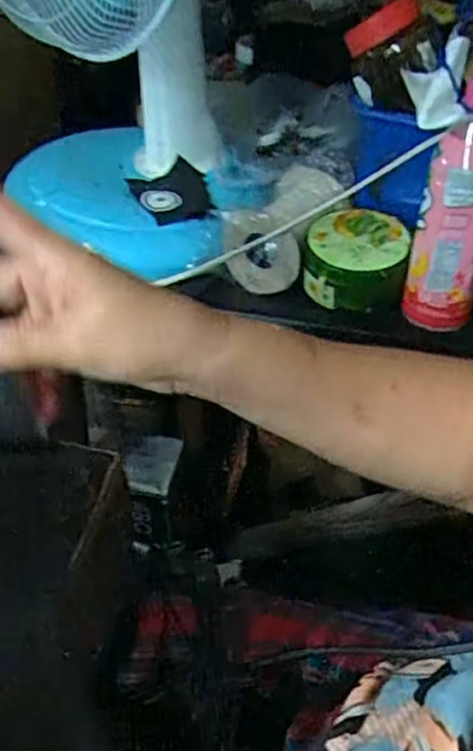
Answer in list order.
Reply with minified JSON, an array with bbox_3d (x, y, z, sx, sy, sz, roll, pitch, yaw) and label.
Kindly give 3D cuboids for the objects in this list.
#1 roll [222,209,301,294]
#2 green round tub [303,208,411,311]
[{"bbox_3d":[0.024,-0.120,0.633,0.072,0.076,0.032,2,43,-1],"label":"roll"},{"bbox_3d":[0.115,-0.115,0.627,0.091,0.058,0.091,1,43,-1],"label":"green round tub"}]

